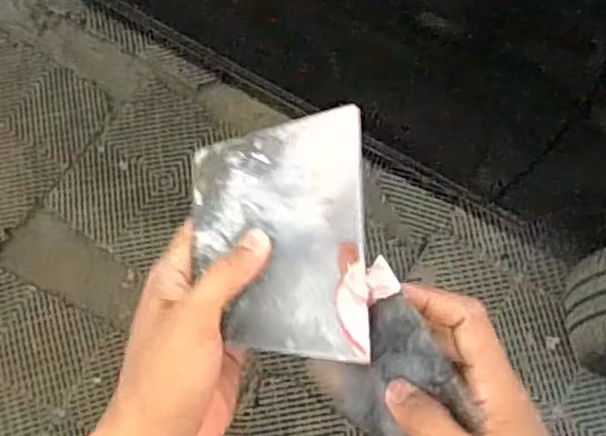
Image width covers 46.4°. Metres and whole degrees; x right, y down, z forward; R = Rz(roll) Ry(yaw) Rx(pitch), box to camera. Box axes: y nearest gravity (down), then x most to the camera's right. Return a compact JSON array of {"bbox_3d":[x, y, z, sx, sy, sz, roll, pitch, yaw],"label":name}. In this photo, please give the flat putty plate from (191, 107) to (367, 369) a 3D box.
[{"bbox_3d":[-0.014,0.008,0.404,0.099,0.004,0.142,-5,70,12],"label":"flat putty plate"}]

